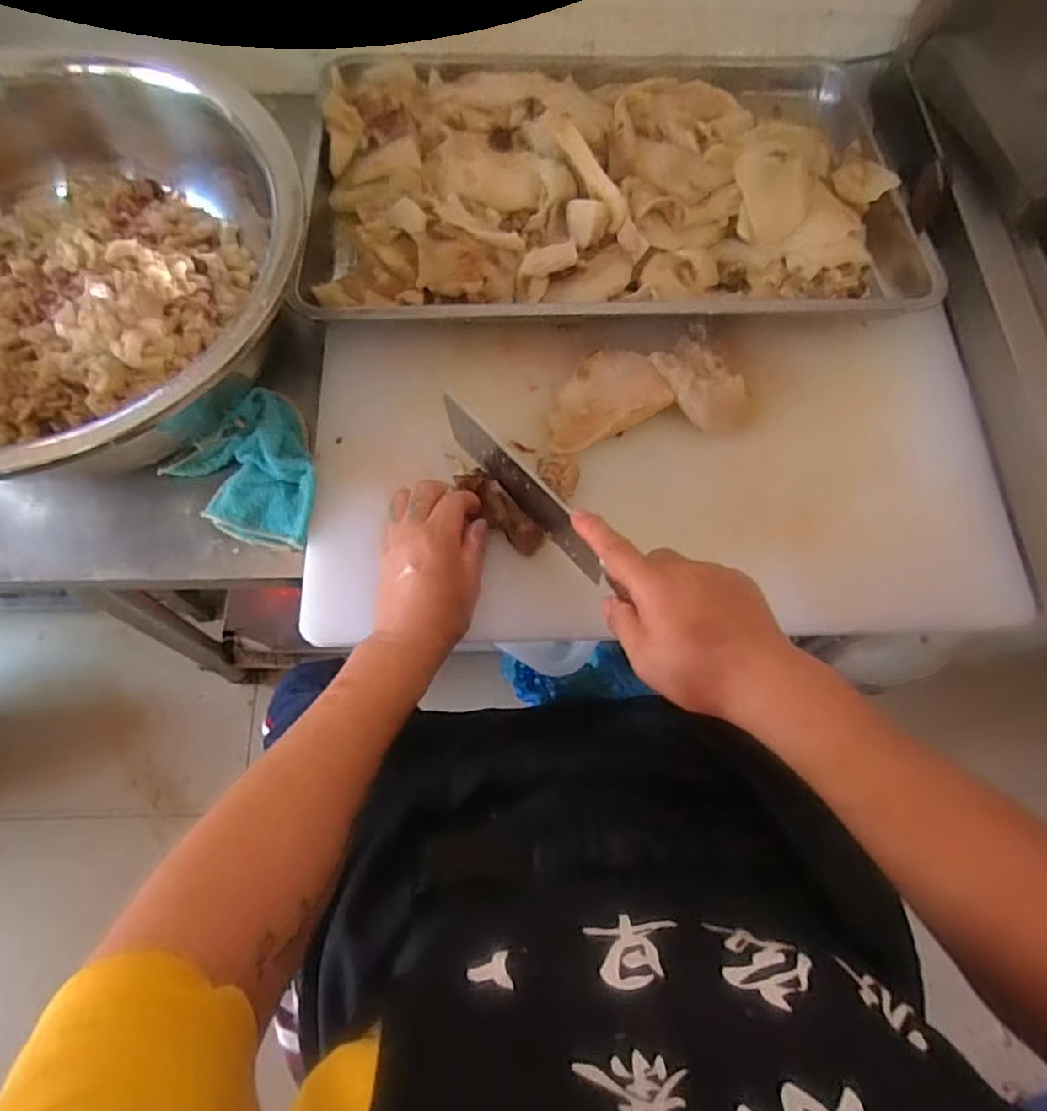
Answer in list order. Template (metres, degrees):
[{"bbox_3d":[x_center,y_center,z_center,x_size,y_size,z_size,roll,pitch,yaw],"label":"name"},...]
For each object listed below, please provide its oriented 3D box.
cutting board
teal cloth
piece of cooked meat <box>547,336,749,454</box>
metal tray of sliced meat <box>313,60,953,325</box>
[{"bbox_3d":[0.112,-0.075,0.567,0.596,0.040,0.305,-3,72,-2],"label":"cutting board"},{"bbox_3d":[-0.226,-0.070,0.564,0.118,0.039,0.138,-42,77,-16],"label":"teal cloth"},{"bbox_3d":[0.109,-0.148,0.585,0.176,0.029,0.095,-10,71,-7],"label":"piece of cooked meat"},{"bbox_3d":[0.089,-0.407,0.662,0.591,0.063,0.402,-1,70,-3],"label":"metal tray of sliced meat"}]

